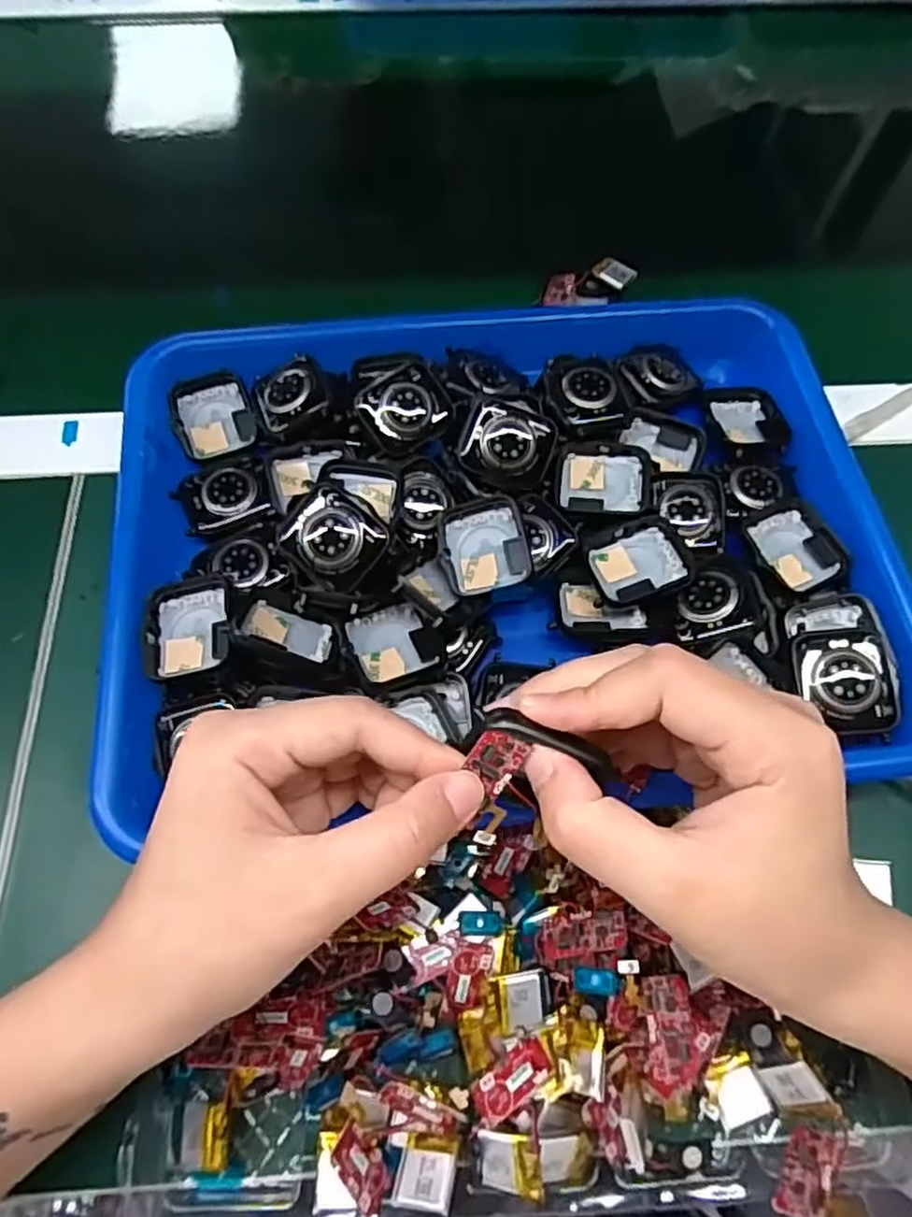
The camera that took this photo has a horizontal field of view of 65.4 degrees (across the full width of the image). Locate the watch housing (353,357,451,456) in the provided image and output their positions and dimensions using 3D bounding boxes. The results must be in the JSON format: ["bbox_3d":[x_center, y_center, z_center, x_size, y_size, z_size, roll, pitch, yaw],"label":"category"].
[{"bbox_3d":[-0.023,-0.092,0.326,0.041,0.009,0.036,-38,93,-13],"label":"watch housing"}]

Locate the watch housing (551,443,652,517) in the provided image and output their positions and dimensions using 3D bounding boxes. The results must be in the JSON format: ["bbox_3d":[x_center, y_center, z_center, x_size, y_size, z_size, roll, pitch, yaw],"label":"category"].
[{"bbox_3d":[0.067,-0.058,0.322,0.043,0.011,0.035,7,64,2],"label":"watch housing"}]

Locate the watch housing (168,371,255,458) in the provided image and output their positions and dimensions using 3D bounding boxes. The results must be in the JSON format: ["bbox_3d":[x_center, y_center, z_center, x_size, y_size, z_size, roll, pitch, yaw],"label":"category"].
[{"bbox_3d":[-0.117,-0.092,0.342,0.036,0.011,0.040,-21,83,-16],"label":"watch housing"}]

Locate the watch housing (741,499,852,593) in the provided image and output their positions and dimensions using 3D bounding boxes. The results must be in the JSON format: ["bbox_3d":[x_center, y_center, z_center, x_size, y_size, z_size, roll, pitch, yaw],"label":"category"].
[{"bbox_3d":[0.148,-0.027,0.311,0.037,0.009,0.041,-20,66,-10],"label":"watch housing"}]

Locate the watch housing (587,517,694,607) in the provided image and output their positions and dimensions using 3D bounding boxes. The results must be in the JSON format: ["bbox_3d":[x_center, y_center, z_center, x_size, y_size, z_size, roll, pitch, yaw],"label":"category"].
[{"bbox_3d":[0.079,-0.021,0.306,0.040,0.009,0.034,-15,65,-8],"label":"watch housing"}]

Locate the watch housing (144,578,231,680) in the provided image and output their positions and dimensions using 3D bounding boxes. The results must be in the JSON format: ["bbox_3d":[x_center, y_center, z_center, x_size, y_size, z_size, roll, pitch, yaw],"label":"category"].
[{"bbox_3d":[-0.106,0.006,0.283,0.035,0.014,0.043,-4,64,-3],"label":"watch housing"}]

